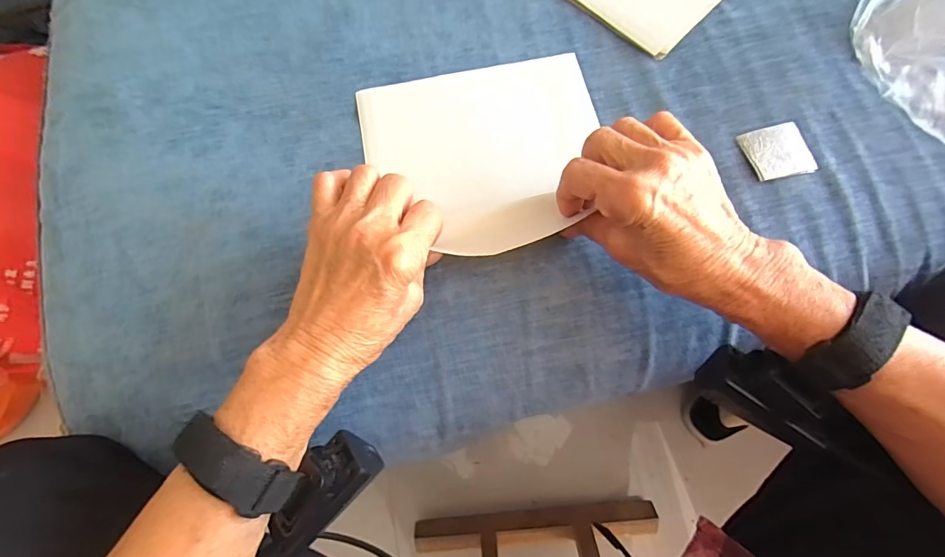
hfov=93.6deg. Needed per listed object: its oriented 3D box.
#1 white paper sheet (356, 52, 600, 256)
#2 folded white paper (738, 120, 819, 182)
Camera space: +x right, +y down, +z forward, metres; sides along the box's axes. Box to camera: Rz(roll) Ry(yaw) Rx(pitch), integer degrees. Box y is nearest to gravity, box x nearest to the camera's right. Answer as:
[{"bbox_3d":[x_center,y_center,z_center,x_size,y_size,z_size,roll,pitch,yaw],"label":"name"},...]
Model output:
[{"bbox_3d":[0.012,-0.099,0.338,0.182,0.030,0.169,-12,73,-2],"label":"white paper sheet"},{"bbox_3d":[0.229,-0.095,0.332,0.044,0.007,0.042,-12,73,-2],"label":"folded white paper"}]

